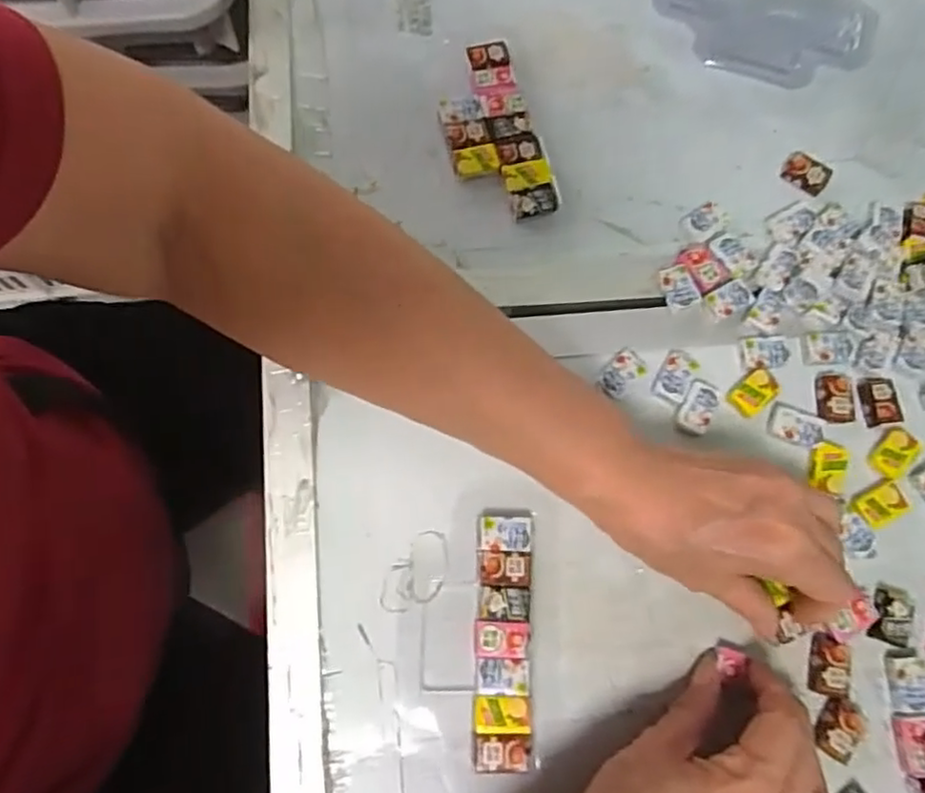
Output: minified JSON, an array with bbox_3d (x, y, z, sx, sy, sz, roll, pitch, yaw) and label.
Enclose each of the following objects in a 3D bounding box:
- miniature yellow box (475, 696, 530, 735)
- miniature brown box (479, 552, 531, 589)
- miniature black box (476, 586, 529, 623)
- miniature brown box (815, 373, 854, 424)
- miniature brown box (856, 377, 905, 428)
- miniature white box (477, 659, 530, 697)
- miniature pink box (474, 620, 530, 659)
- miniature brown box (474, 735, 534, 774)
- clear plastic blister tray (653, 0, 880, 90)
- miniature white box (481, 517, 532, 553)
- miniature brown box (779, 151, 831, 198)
[{"bbox_3d":[0.018,0.149,0.314,0.025,0.008,0.016,1,75,-1],"label":"miniature yellow box"},{"bbox_3d":[0.021,0.085,0.329,0.026,0.006,0.017,1,75,-1],"label":"miniature brown box"},{"bbox_3d":[0.021,0.101,0.325,0.025,0.008,0.016,3,75,0],"label":"miniature black box"},{"bbox_3d":[0.201,0.000,0.357,0.019,0.004,0.028,5,75,0],"label":"miniature brown box"},{"bbox_3d":[0.226,0.002,0.359,0.019,0.004,0.027,-3,75,-2],"label":"miniature brown box"},{"bbox_3d":[0.019,0.133,0.317,0.024,0.009,0.016,2,75,-1],"label":"miniature white box"},{"bbox_3d":[0.019,0.117,0.322,0.026,0.008,0.017,1,75,-1],"label":"miniature pink box"},{"bbox_3d":[0.019,0.165,0.309,0.026,0.009,0.016,1,75,-1],"label":"miniature brown box"},{"bbox_3d":[0.190,-0.235,0.419,0.139,0.011,0.081,12,75,2],"label":"clear plastic blister tray"},{"bbox_3d":[0.021,0.069,0.333,0.025,0.006,0.017,0,75,-1],"label":"miniature white box"},{"bbox_3d":[0.204,-0.132,0.397,0.026,0.007,0.019,29,77,6],"label":"miniature brown box"}]

